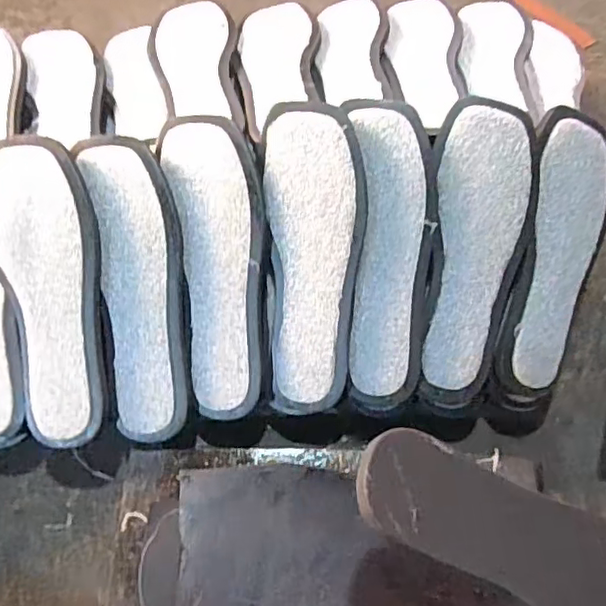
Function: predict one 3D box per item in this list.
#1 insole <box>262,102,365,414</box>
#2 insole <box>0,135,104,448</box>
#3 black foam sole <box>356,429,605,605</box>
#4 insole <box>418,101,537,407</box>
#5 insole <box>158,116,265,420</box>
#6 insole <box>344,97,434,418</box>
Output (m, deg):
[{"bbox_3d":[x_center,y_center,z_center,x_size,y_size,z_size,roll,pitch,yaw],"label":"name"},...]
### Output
[{"bbox_3d":[0.010,-0.036,0.483,0.078,0.009,0.245,-2,92,11],"label":"insole"},{"bbox_3d":[-0.201,-0.010,0.469,0.083,0.018,0.239,-9,89,-6],"label":"insole"},{"bbox_3d":[0.137,0.147,0.336,0.235,0.017,0.079,33,70,-6],"label":"black foam sole"},{"bbox_3d":[0.142,-0.040,0.496,0.077,0.018,0.249,7,94,1],"label":"insole"},{"bbox_3d":[-0.068,-0.031,0.485,0.073,0.019,0.242,-5,89,-4],"label":"insole"},{"bbox_3d":[0.071,-0.040,0.487,0.064,0.011,0.245,2,92,-1],"label":"insole"}]

